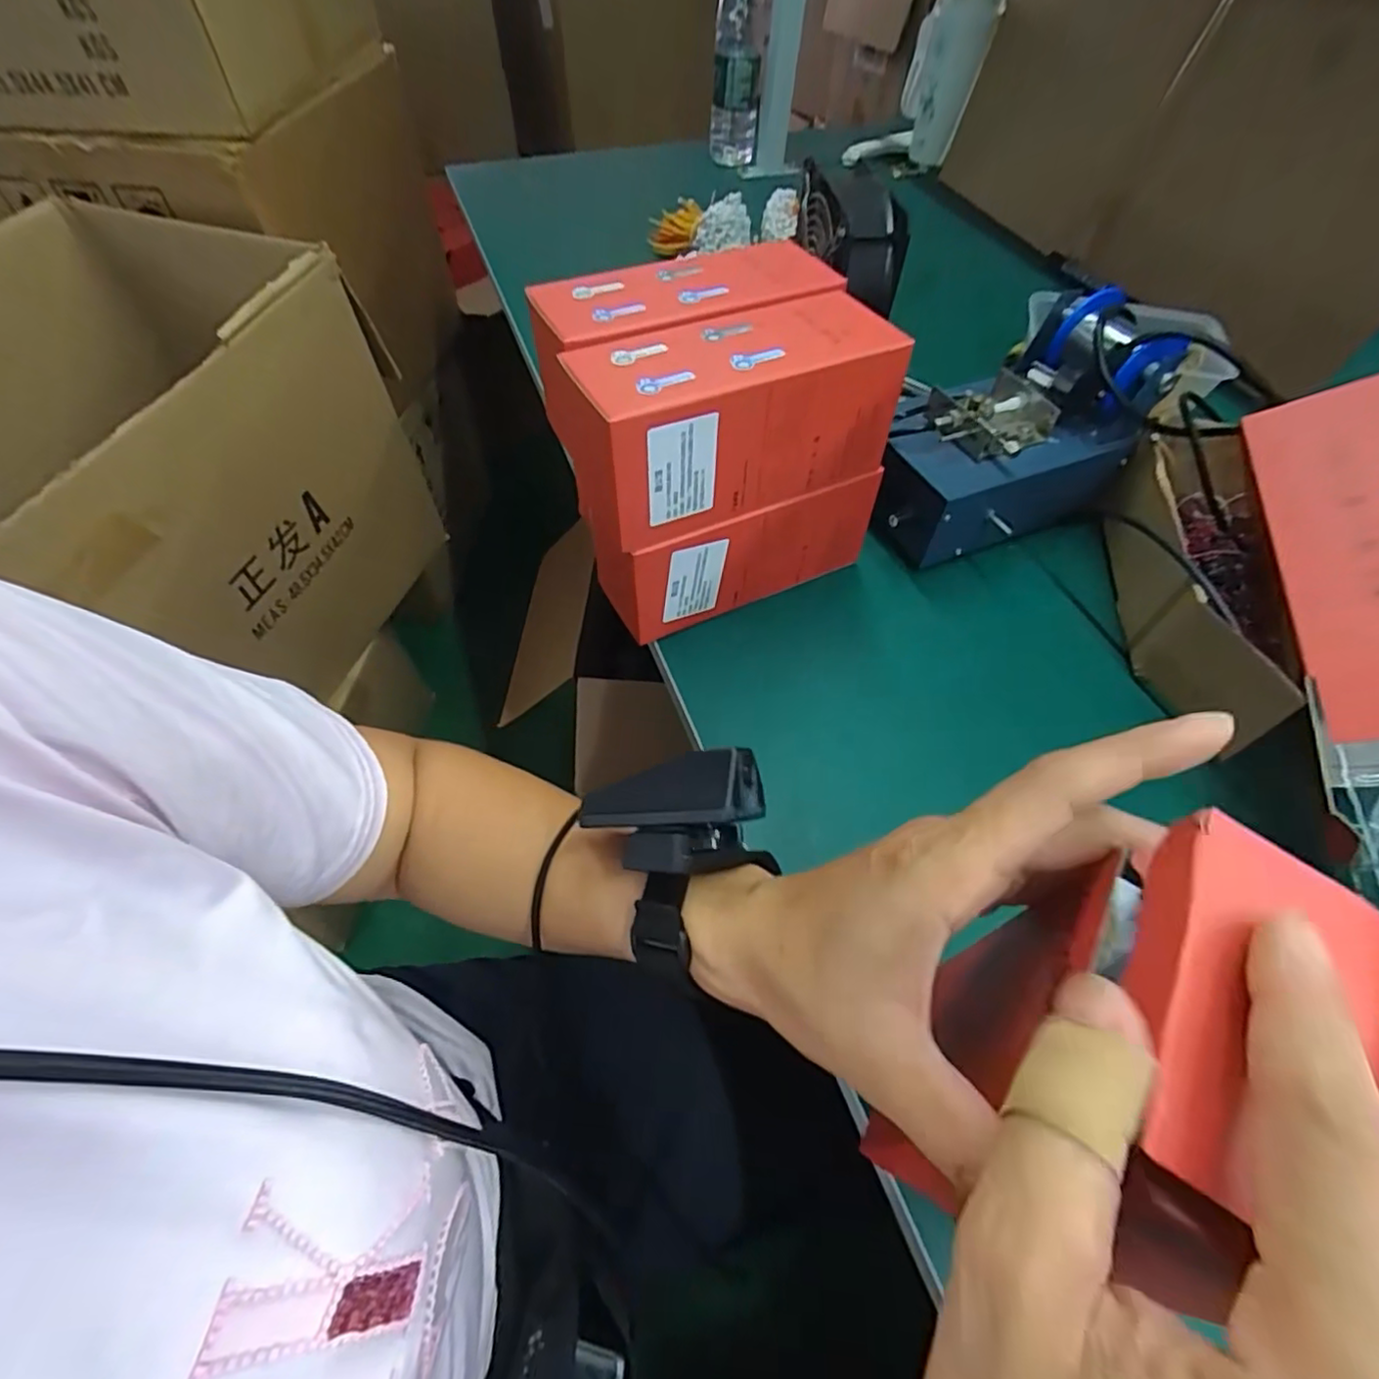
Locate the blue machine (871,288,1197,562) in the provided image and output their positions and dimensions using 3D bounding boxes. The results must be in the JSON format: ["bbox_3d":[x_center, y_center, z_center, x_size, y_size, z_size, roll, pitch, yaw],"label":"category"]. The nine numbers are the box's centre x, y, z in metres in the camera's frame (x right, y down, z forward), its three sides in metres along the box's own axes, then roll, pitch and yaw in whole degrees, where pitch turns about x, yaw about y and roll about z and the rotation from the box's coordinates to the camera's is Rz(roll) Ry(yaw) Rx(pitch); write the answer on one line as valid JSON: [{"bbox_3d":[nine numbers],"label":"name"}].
[{"bbox_3d":[0.230,-0.190,0.482,0.181,0.137,0.108,-21,58,-15],"label":"blue machine"}]

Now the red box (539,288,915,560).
[{"bbox_3d":[0.022,-0.165,0.384,0.201,0.088,0.075,-21,58,-15],"label":"red box"}]

